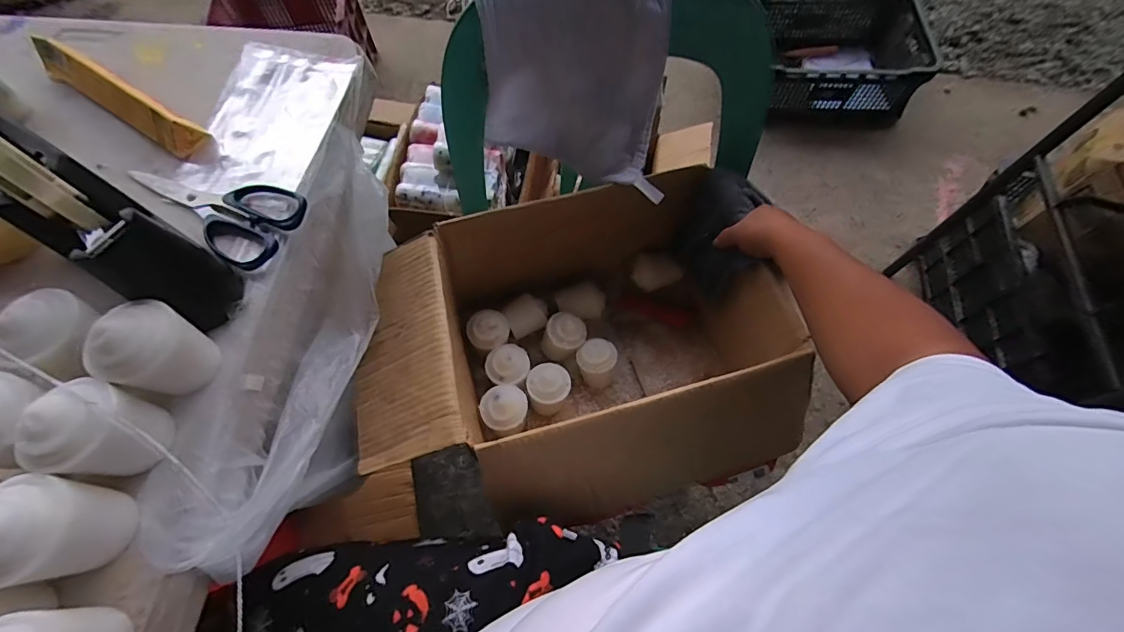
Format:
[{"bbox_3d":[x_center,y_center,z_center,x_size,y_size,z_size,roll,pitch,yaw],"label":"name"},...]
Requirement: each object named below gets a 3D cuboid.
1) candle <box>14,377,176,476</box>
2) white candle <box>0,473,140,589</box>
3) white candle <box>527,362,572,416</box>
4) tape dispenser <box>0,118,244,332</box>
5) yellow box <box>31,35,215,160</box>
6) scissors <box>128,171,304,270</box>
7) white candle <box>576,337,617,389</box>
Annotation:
[{"bbox_3d":[-0.292,0.075,0.304,0.047,0.070,0.055,13,66,5],"label":"candle"},{"bbox_3d":[-0.308,0.128,0.283,0.058,0.068,0.059,-1,66,-1],"label":"white candle"},{"bbox_3d":[-0.017,0.098,0.645,0.056,0.062,0.056,0,66,-1],"label":"white candle"},{"bbox_3d":[-0.334,-0.065,0.340,0.170,0.136,0.058,28,69,11],"label":"tape dispenser"},{"bbox_3d":[-0.428,-0.211,0.454,0.211,0.031,0.032,29,69,12],"label":"yellow box"},{"bbox_3d":[-0.313,-0.094,0.414,0.169,0.013,0.078,19,67,8],"label":"scissors"},{"bbox_3d":[0.048,0.066,0.668,0.052,0.067,0.057,-7,66,-4],"label":"white candle"}]

